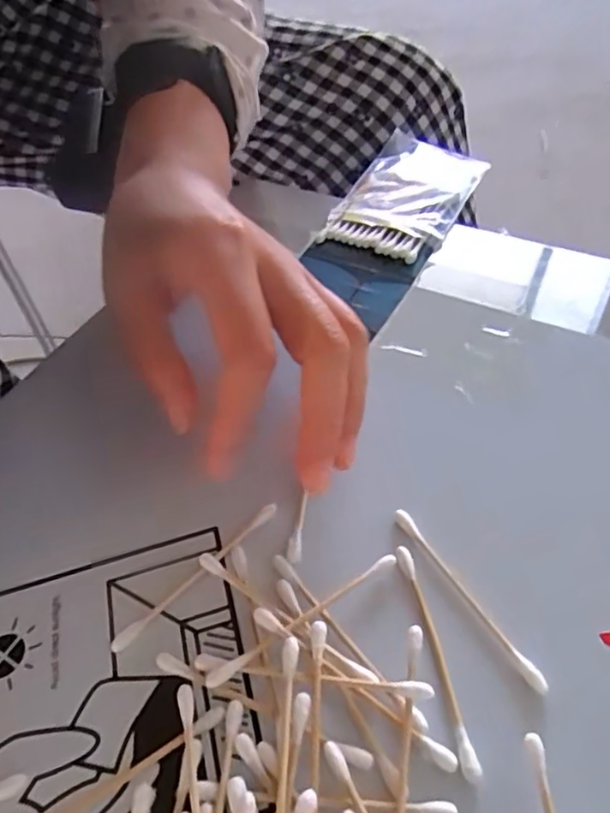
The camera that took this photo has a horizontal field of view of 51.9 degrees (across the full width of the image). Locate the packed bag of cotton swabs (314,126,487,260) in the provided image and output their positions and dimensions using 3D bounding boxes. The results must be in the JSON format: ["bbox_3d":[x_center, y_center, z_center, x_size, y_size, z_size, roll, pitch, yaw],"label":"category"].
[{"bbox_3d":[0.060,-0.124,0.363,0.065,0.011,0.114,19,53,19],"label":"packed bag of cotton swabs"}]

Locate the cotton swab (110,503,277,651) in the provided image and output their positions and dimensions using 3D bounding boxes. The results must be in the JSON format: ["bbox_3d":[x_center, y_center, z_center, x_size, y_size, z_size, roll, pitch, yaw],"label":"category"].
[{"bbox_3d":[-0.037,0.057,0.216,0.071,0.004,0.006,-37,57,-26],"label":"cotton swab"}]

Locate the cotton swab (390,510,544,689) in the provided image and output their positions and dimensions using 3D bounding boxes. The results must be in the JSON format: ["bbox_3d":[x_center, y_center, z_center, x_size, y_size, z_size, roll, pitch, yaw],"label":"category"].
[{"bbox_3d":[0.052,0.061,0.205,0.004,0.004,0.072,-26,52,-18],"label":"cotton swab"}]

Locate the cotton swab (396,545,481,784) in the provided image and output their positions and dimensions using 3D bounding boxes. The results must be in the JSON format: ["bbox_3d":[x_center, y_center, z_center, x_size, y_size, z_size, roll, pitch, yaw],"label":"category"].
[{"bbox_3d":[0.040,0.075,0.192,0.005,0.004,0.071,-9,49,-5],"label":"cotton swab"}]

